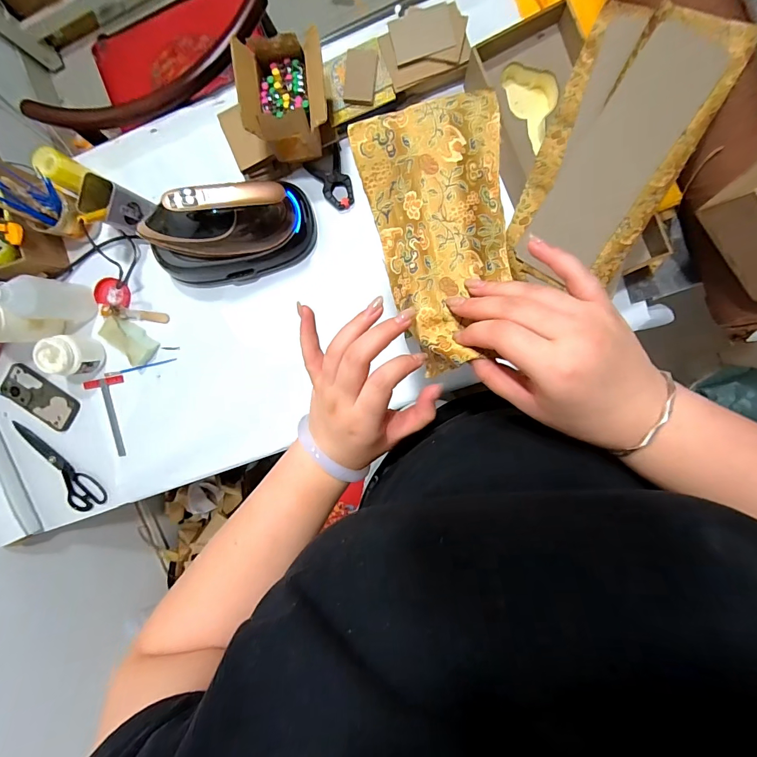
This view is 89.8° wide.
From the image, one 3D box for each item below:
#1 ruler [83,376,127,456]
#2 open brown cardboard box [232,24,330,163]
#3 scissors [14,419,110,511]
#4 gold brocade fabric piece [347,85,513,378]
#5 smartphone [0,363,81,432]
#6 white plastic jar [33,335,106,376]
[{"bbox_3d":[-0.570,0.084,0.813,0.081,0.007,0.169,-9,95,5],"label":"ruler"},{"bbox_3d":[-0.144,-0.452,0.616,0.126,0.111,0.142,-5,96,5],"label":"open brown cardboard box"},{"bbox_3d":[-0.706,0.191,0.827,0.067,0.019,0.249,-44,91,7],"label":"scissors"},{"bbox_3d":[0.051,-0.113,0.306,0.112,0.047,0.206,-11,95,5],"label":"gold brocade fabric piece"},{"bbox_3d":[-0.726,0.040,0.813,0.162,0.019,0.082,34,98,0],"label":"smartphone"},{"bbox_3d":[-0.611,-0.045,0.756,0.071,0.091,0.079,0,96,4],"label":"white plastic jar"}]

